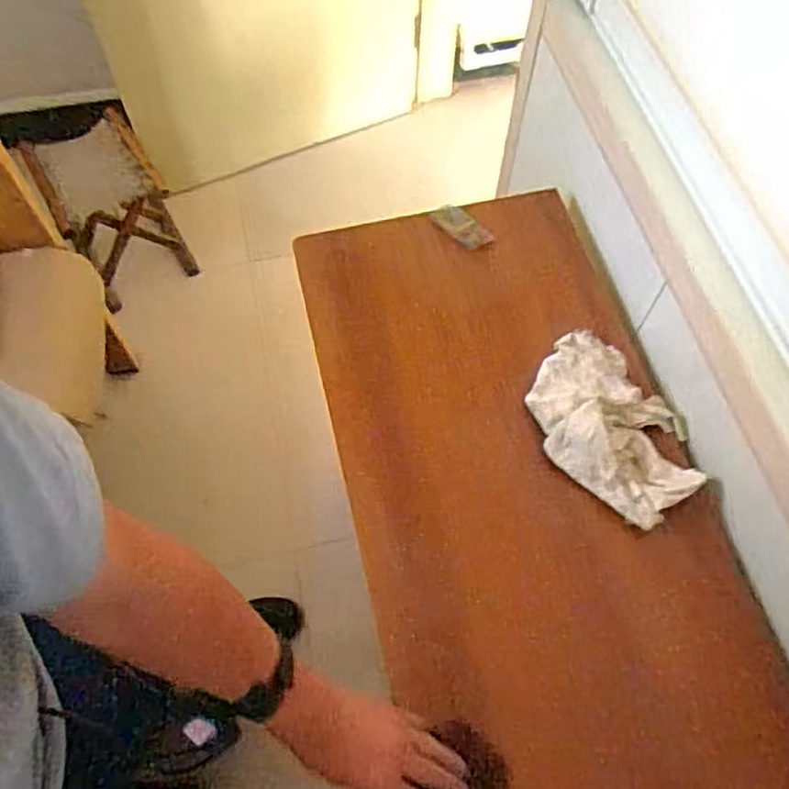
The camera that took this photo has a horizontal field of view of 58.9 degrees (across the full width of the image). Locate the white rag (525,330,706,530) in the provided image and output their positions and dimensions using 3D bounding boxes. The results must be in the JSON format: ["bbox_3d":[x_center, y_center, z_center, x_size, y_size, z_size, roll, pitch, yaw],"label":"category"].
[{"bbox_3d":[0.255,0.038,0.830,0.159,0.066,0.235,-28,65,-15],"label":"white rag"}]

